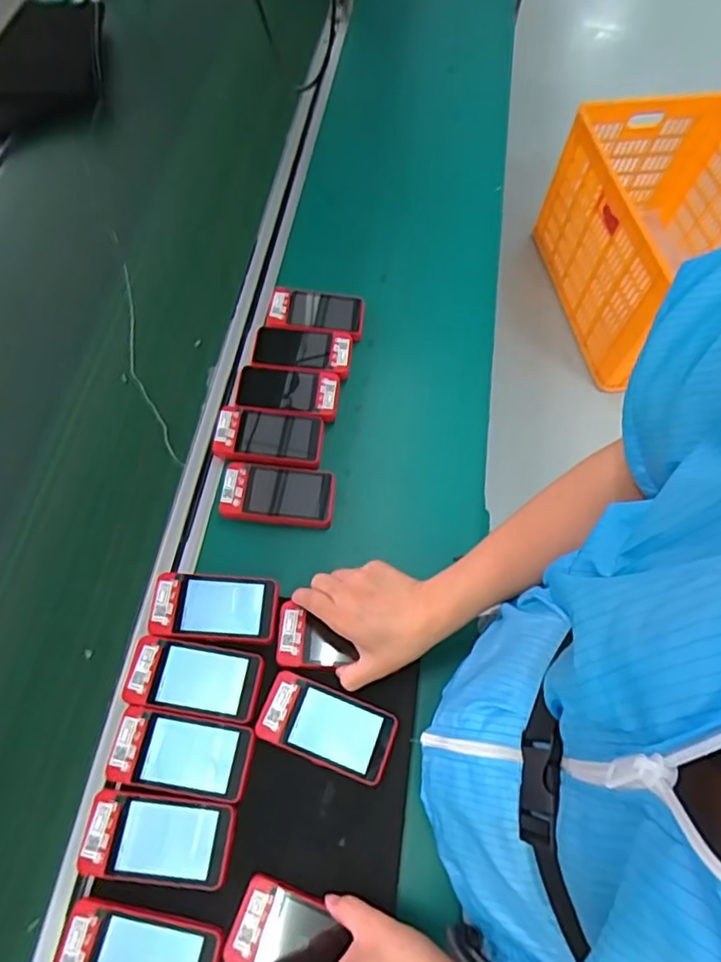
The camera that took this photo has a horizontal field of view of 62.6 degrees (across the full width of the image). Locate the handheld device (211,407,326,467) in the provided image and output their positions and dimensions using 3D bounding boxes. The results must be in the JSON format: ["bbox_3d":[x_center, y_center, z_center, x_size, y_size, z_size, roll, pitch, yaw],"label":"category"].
[{"bbox_3d":[-0.104,-0.049,0.680,0.119,0.020,0.067,6,64,0],"label":"handheld device"}]

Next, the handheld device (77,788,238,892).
[{"bbox_3d":[-0.167,0.297,0.495,0.118,0.016,0.062,8,64,1],"label":"handheld device"}]

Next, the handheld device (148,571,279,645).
[{"bbox_3d":[-0.142,0.122,0.579,0.119,0.012,0.064,4,64,-1],"label":"handheld device"}]

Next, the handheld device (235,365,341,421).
[{"bbox_3d":[-0.088,-0.107,0.711,0.122,0.019,0.065,6,64,0],"label":"handheld device"}]

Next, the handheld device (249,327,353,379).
[{"bbox_3d":[-0.071,-0.161,0.735,0.118,0.021,0.060,8,64,1],"label":"handheld device"}]

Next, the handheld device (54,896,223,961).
[{"bbox_3d":[-0.173,0.372,0.461,0.117,0.017,0.065,14,64,3],"label":"handheld device"}]

